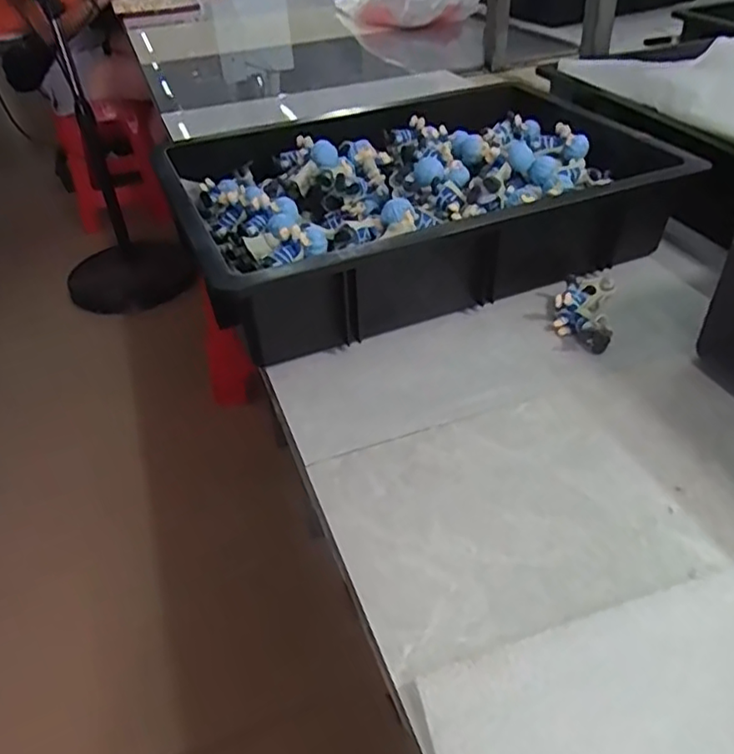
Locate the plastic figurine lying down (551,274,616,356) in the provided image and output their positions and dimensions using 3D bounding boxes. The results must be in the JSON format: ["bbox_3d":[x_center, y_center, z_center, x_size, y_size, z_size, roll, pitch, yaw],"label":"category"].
[{"bbox_3d":[0.185,-0.061,0.545,0.045,0.026,0.097,9,40,15],"label":"plastic figurine lying down"}]

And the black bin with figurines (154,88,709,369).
[{"bbox_3d":[0.040,-0.183,0.647,0.447,0.102,0.327,-18,41,-17],"label":"black bin with figurines"}]

